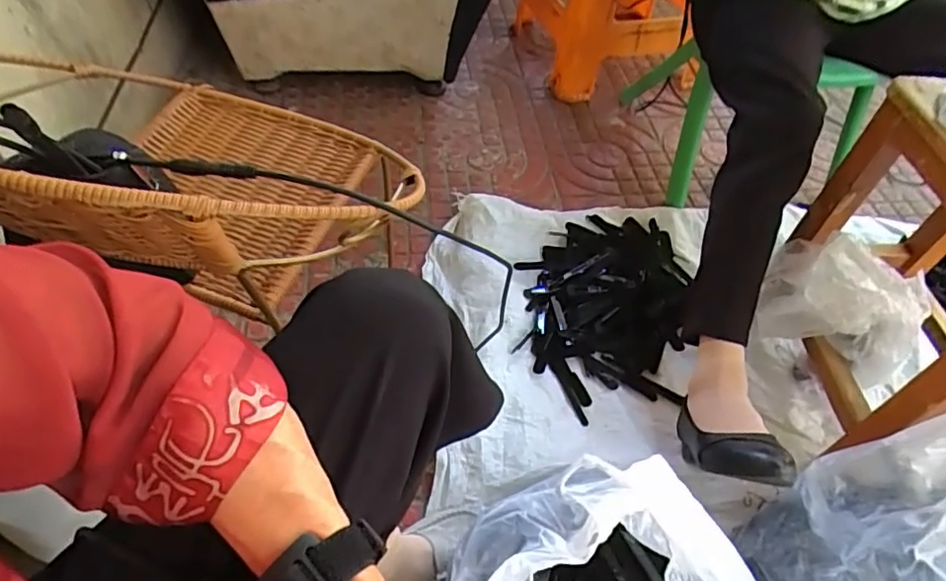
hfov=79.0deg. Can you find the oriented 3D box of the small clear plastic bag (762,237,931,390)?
[{"bbox_3d":[0.469,0.012,0.732,0.173,0.134,0.149,24,54,18],"label":"small clear plastic bag"}]

